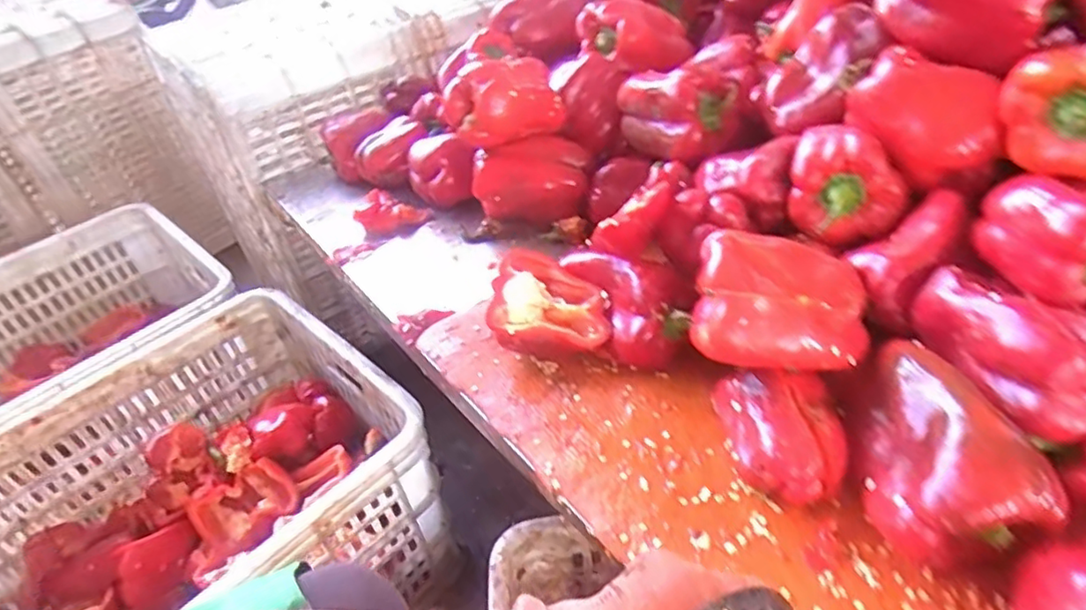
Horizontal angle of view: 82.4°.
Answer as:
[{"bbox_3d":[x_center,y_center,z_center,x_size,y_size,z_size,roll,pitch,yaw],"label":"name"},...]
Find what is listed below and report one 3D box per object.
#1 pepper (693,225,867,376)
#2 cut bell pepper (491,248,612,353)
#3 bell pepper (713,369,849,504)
[{"bbox_3d":[0.150,0.000,0.391,0.101,0.067,0.090,8,43,17],"label":"pepper"},{"bbox_3d":[0.005,0.002,0.483,0.089,0.055,0.076,-2,41,6],"label":"cut bell pepper"},{"bbox_3d":[0.145,0.078,0.381,0.064,0.055,0.079,-4,41,4],"label":"bell pepper"}]

